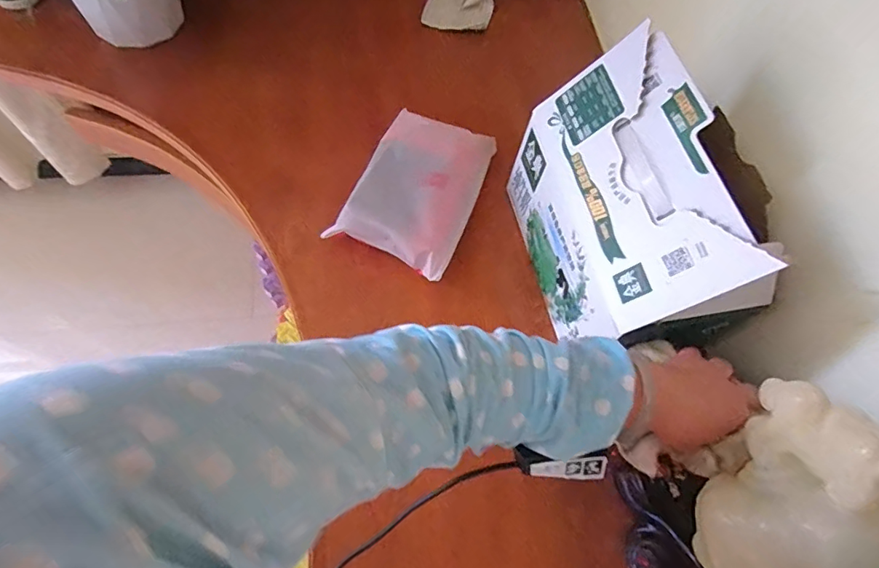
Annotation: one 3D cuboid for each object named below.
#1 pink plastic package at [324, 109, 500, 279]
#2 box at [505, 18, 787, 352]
[{"bbox_3d":[-0.028,-0.128,0.642,0.153,0.053,0.222,23,65,6],"label":"pink plastic package"},{"bbox_3d":[0.206,-0.085,0.530,0.165,0.214,0.290,-9,68,-9],"label":"box"}]

